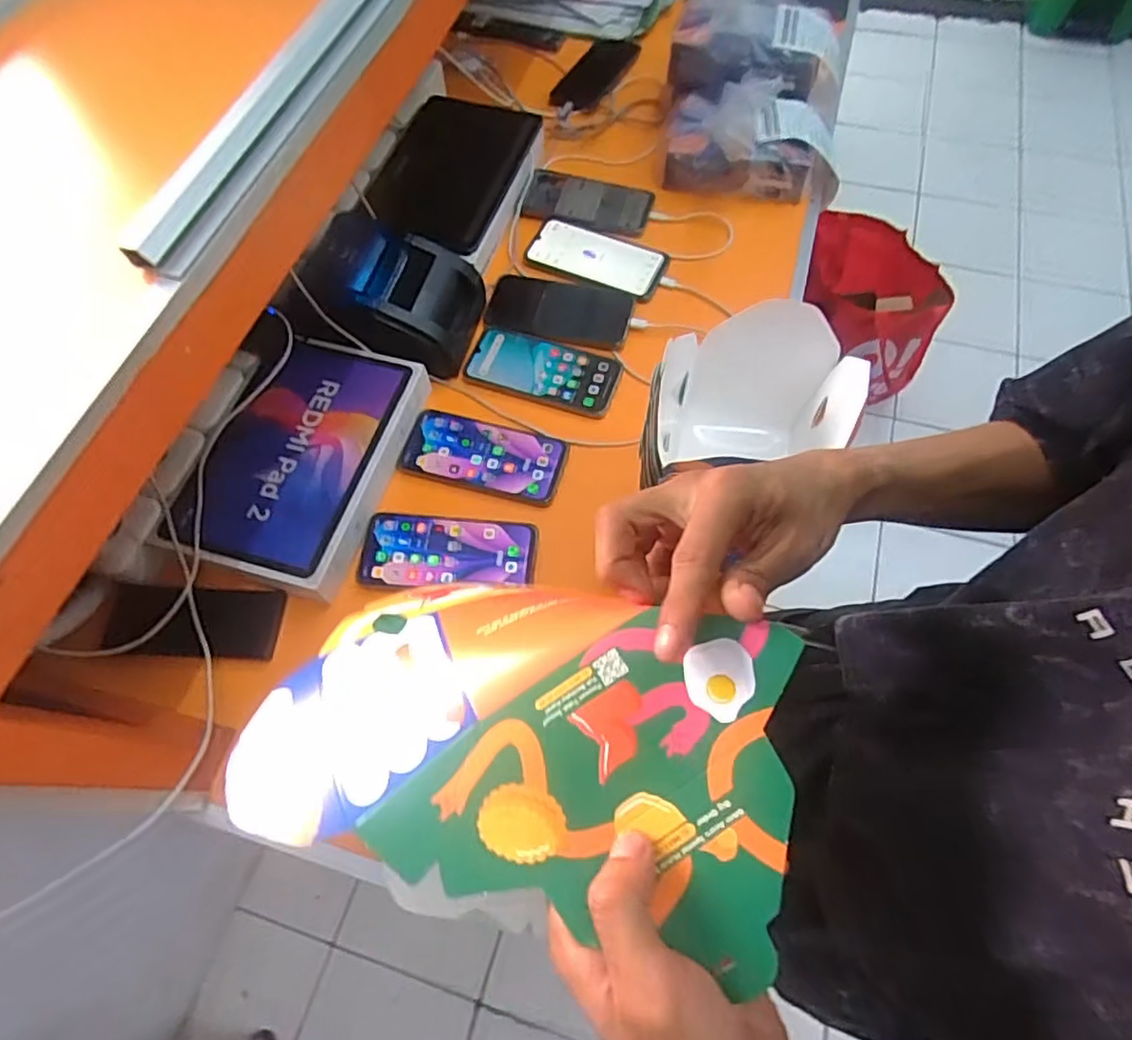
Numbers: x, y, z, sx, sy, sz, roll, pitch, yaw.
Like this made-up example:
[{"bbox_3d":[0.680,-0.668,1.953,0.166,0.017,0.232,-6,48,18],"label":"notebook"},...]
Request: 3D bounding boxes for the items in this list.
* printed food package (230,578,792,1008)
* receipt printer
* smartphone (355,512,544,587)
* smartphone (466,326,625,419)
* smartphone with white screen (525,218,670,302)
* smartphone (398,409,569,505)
[{"bbox_3d":[-0.027,0.088,0.275,0.230,0.030,0.133,5,57,26],"label":"printed food package"},{"bbox_3d":[-0.177,-0.241,0.697,0.150,0.113,0.127,4,64,4],"label":"receipt printer"},{"bbox_3d":[-0.114,0.031,0.623,0.166,0.006,0.075,2,64,3],"label":"smartphone"},{"bbox_3d":[-0.025,-0.170,0.714,0.164,0.013,0.080,14,65,9],"label":"smartphone"},{"bbox_3d":[0.036,-0.321,0.776,0.168,0.012,0.077,20,66,12],"label":"smartphone with white screen"},{"bbox_3d":[-0.087,-0.069,0.672,0.166,0.007,0.082,13,65,9],"label":"smartphone"}]

